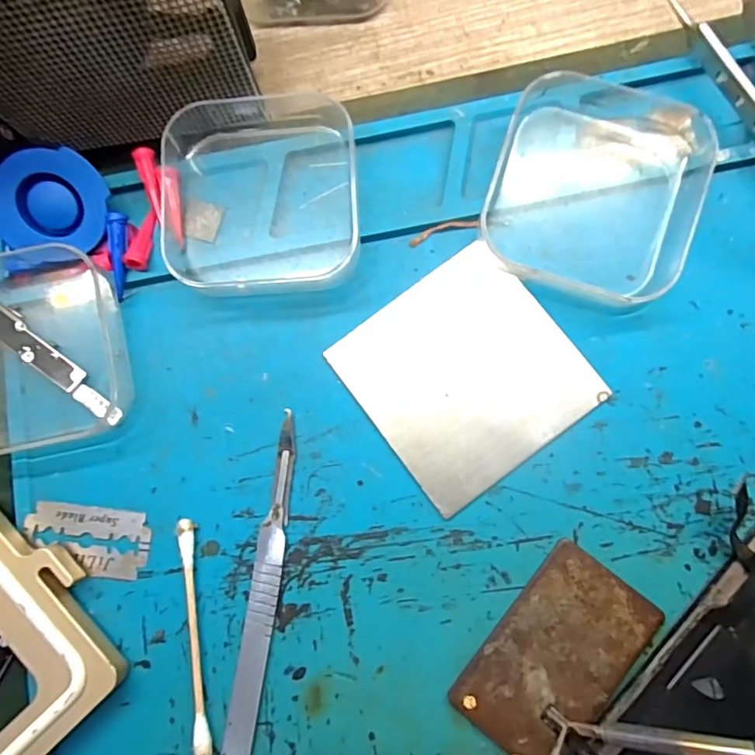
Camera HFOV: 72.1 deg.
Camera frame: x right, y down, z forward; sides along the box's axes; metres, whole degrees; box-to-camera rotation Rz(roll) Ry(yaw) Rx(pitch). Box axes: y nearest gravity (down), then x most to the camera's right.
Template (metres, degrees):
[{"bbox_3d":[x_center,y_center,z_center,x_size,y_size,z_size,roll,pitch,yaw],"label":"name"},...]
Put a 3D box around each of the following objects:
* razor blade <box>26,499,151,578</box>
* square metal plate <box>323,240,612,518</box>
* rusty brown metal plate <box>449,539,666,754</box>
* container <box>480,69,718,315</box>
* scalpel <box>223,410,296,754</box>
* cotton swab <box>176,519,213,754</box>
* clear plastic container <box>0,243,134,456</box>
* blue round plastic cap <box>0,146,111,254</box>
[{"bbox_3d":[-0.095,0.054,0.170,0.040,0.004,0.021,6,83,5],"label":"razor blade"},{"bbox_3d":[0.029,-0.001,0.169,0.067,0.004,0.066,-37,81,-1],"label":"square metal plate"},{"bbox_3d":[0.054,0.084,0.156,0.037,0.004,0.060,37,87,8],"label":"rusty brown metal plate"},{"bbox_3d":[0.072,-0.063,0.166,0.066,0.023,0.071,24,85,6],"label":"container"},{"bbox_3d":[-0.038,0.077,0.163,0.009,0.004,0.128,7,84,5],"label":"scalpel"},{"bbox_3d":[-0.057,0.081,0.163,0.004,0.005,0.071,-9,82,4],"label":"cotton swab"},{"bbox_3d":[-0.118,-0.010,0.174,0.061,0.017,0.066,-13,82,2],"label":"clear plastic container"},{"bbox_3d":[-0.108,-0.057,0.171,0.033,0.006,0.035,12,111,-15],"label":"blue round plastic cap"}]

